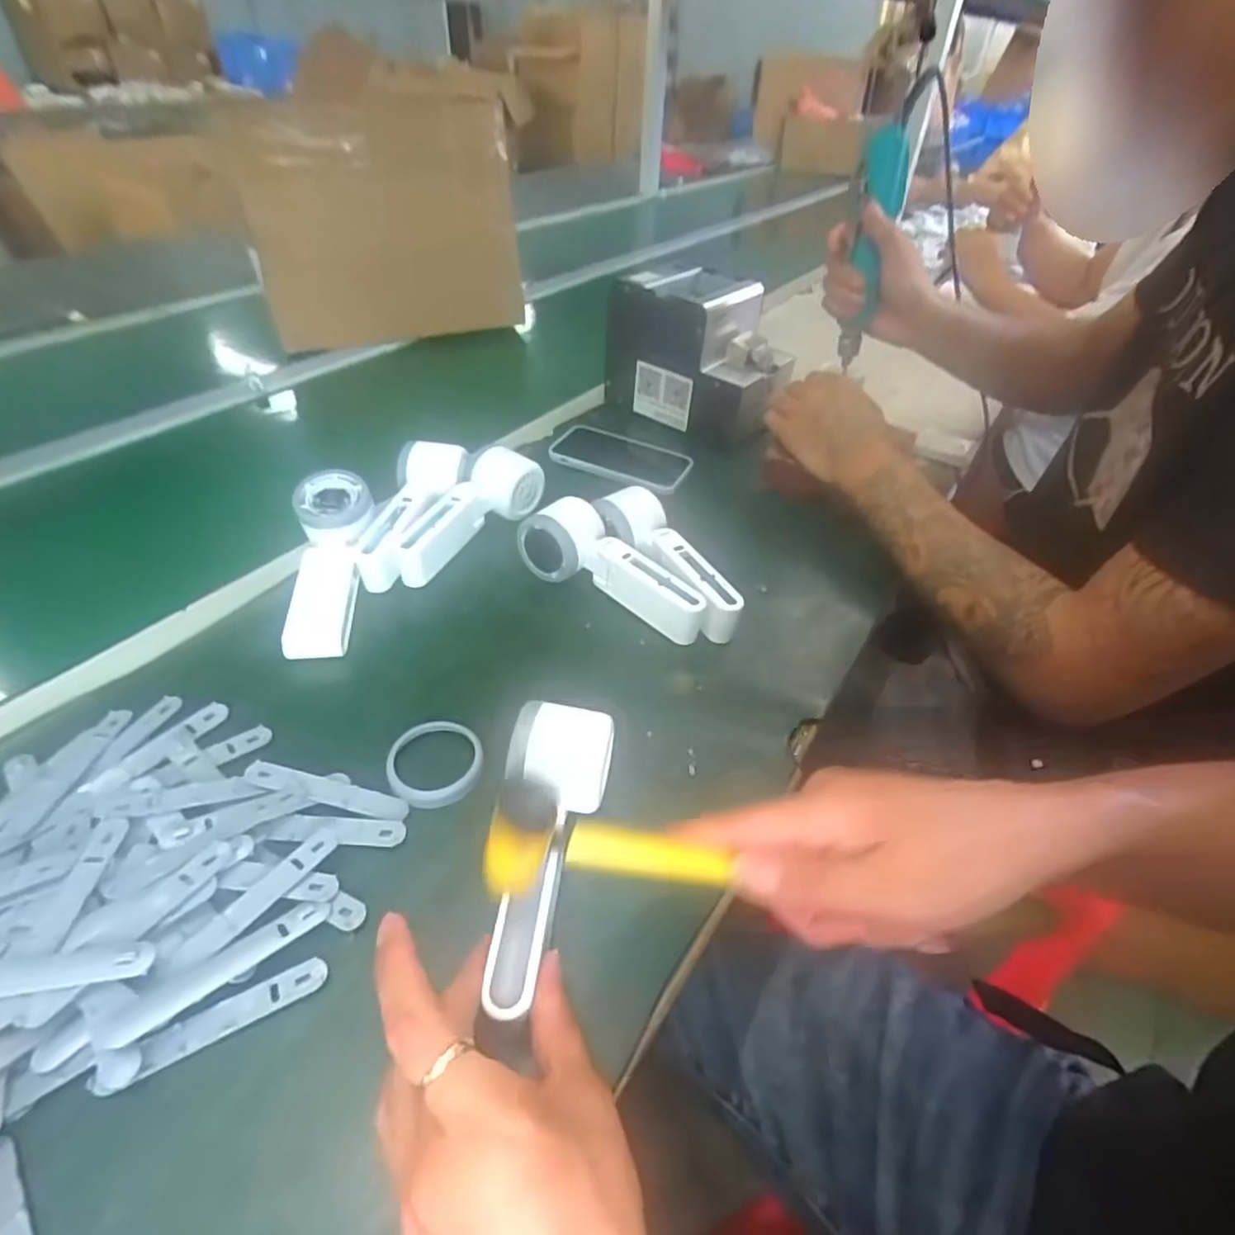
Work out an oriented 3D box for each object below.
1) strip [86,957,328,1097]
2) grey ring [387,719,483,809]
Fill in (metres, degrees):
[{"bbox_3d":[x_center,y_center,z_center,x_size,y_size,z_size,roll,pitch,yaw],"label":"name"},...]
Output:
[{"bbox_3d":[-0.181,0.182,0.292,0.092,0.004,0.016,-19,46,-24],"label":"strip"},{"bbox_3d":[-0.114,0.090,0.405,0.056,0.011,0.061,2,41,-2],"label":"grey ring"}]

